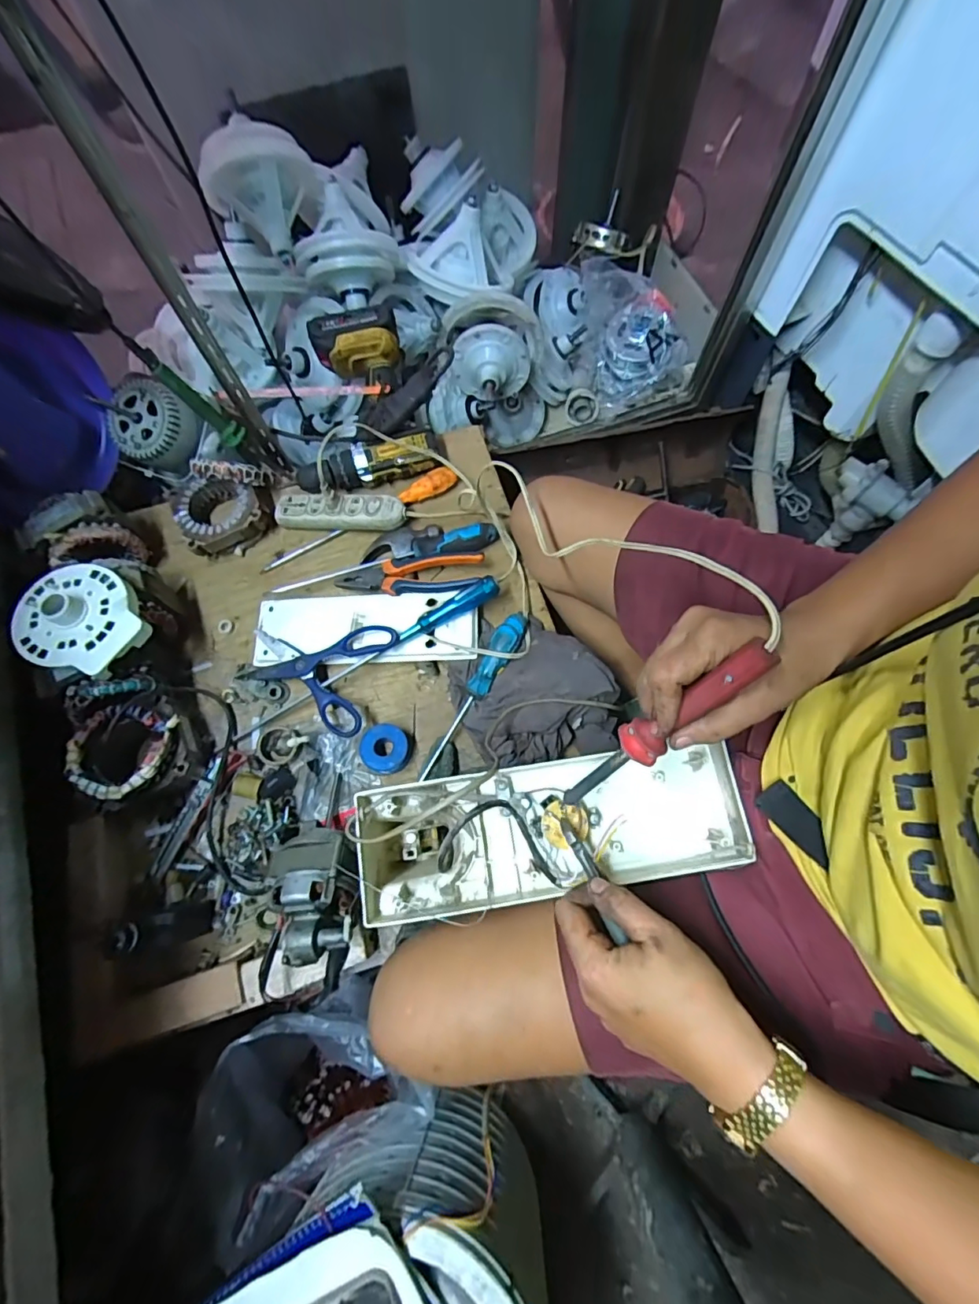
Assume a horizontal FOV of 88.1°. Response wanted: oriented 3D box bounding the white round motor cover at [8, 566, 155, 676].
[{"bbox_3d":[-0.433,-0.037,0.531,0.133,0.037,0.116,30,74,11],"label":"white round motor cover"}]

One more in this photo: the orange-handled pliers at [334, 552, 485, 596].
[{"bbox_3d":[-0.103,-0.102,0.649,0.184,0.021,0.058,-3,71,1],"label":"orange-handled pliers"}]

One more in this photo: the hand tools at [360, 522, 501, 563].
[{"bbox_3d":[-0.079,-0.150,0.675,0.178,0.025,0.052,-6,71,-1],"label":"hand tools"}]

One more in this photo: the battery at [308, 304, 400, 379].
[{"bbox_3d":[-0.181,-0.417,0.688,0.115,0.063,0.056,-13,71,-3],"label":"battery"}]

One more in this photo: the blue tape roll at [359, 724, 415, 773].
[{"bbox_3d":[-0.120,0.113,0.586,0.056,0.026,0.054,-1,71,2],"label":"blue tape roll"}]

